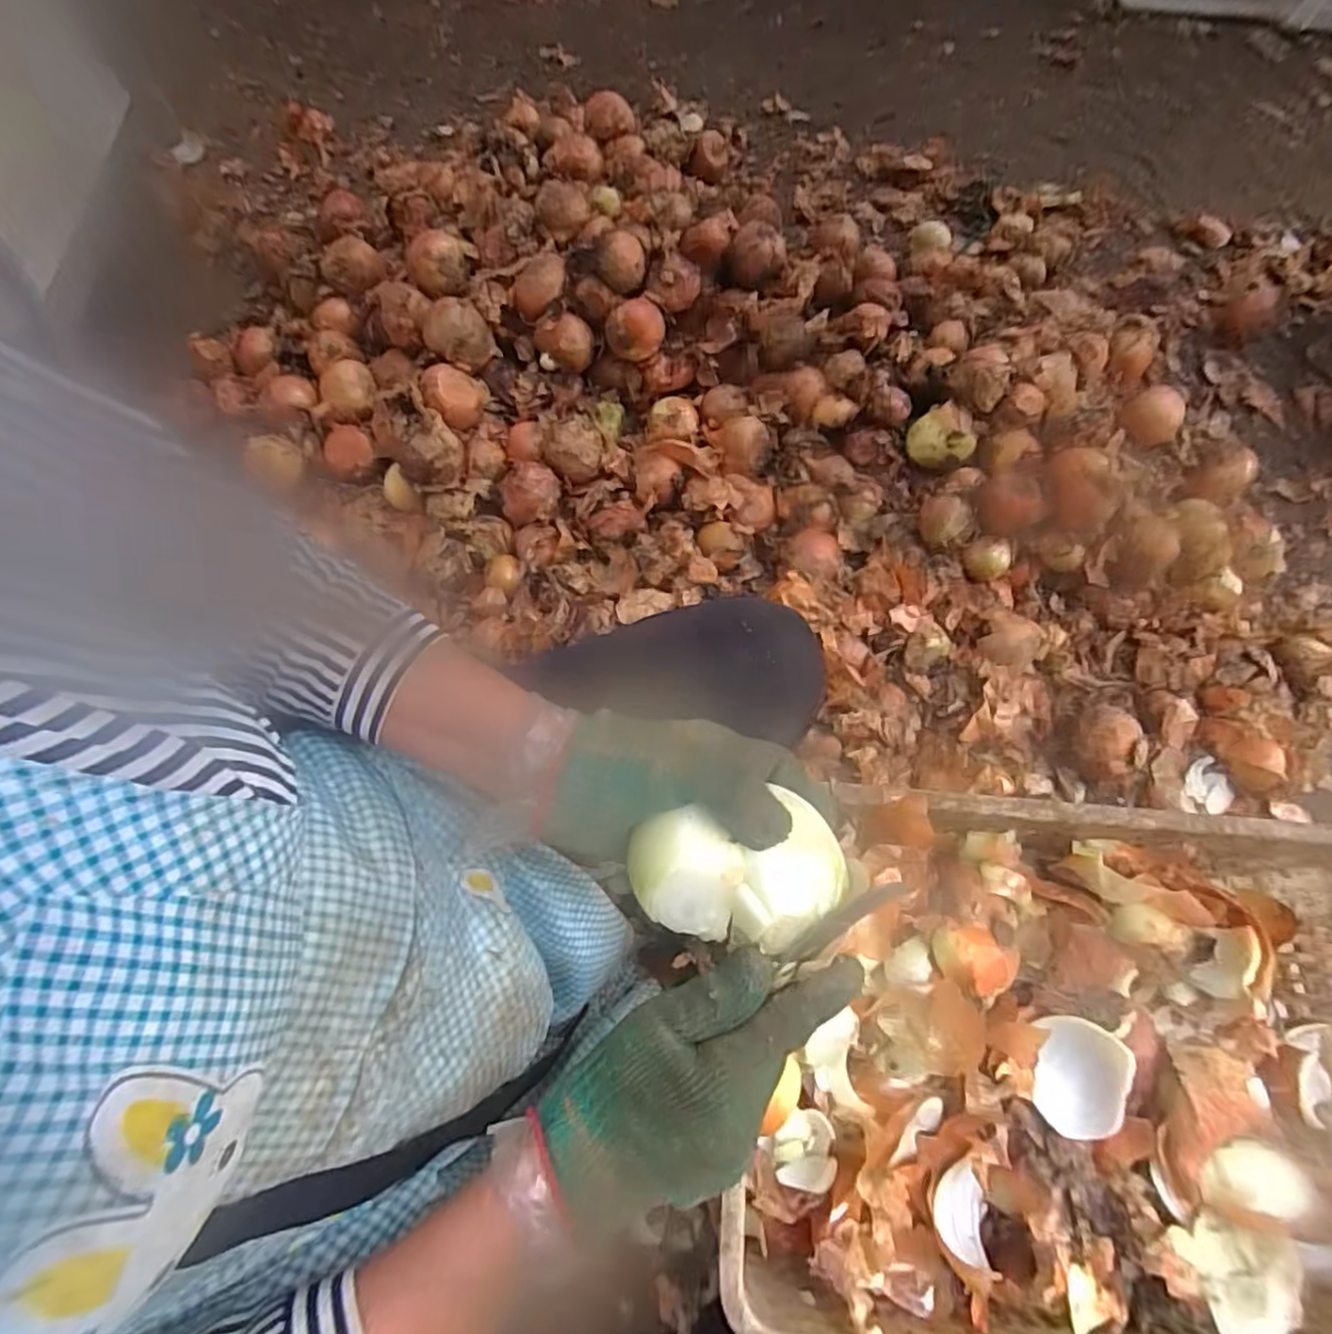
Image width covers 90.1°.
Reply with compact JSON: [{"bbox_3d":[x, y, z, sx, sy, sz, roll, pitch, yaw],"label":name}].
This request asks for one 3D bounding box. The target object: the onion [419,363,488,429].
[{"bbox_3d":[-0.282,-0.363,0.895,0.078,0.061,0.070,-22,69,-10],"label":"onion"}]

